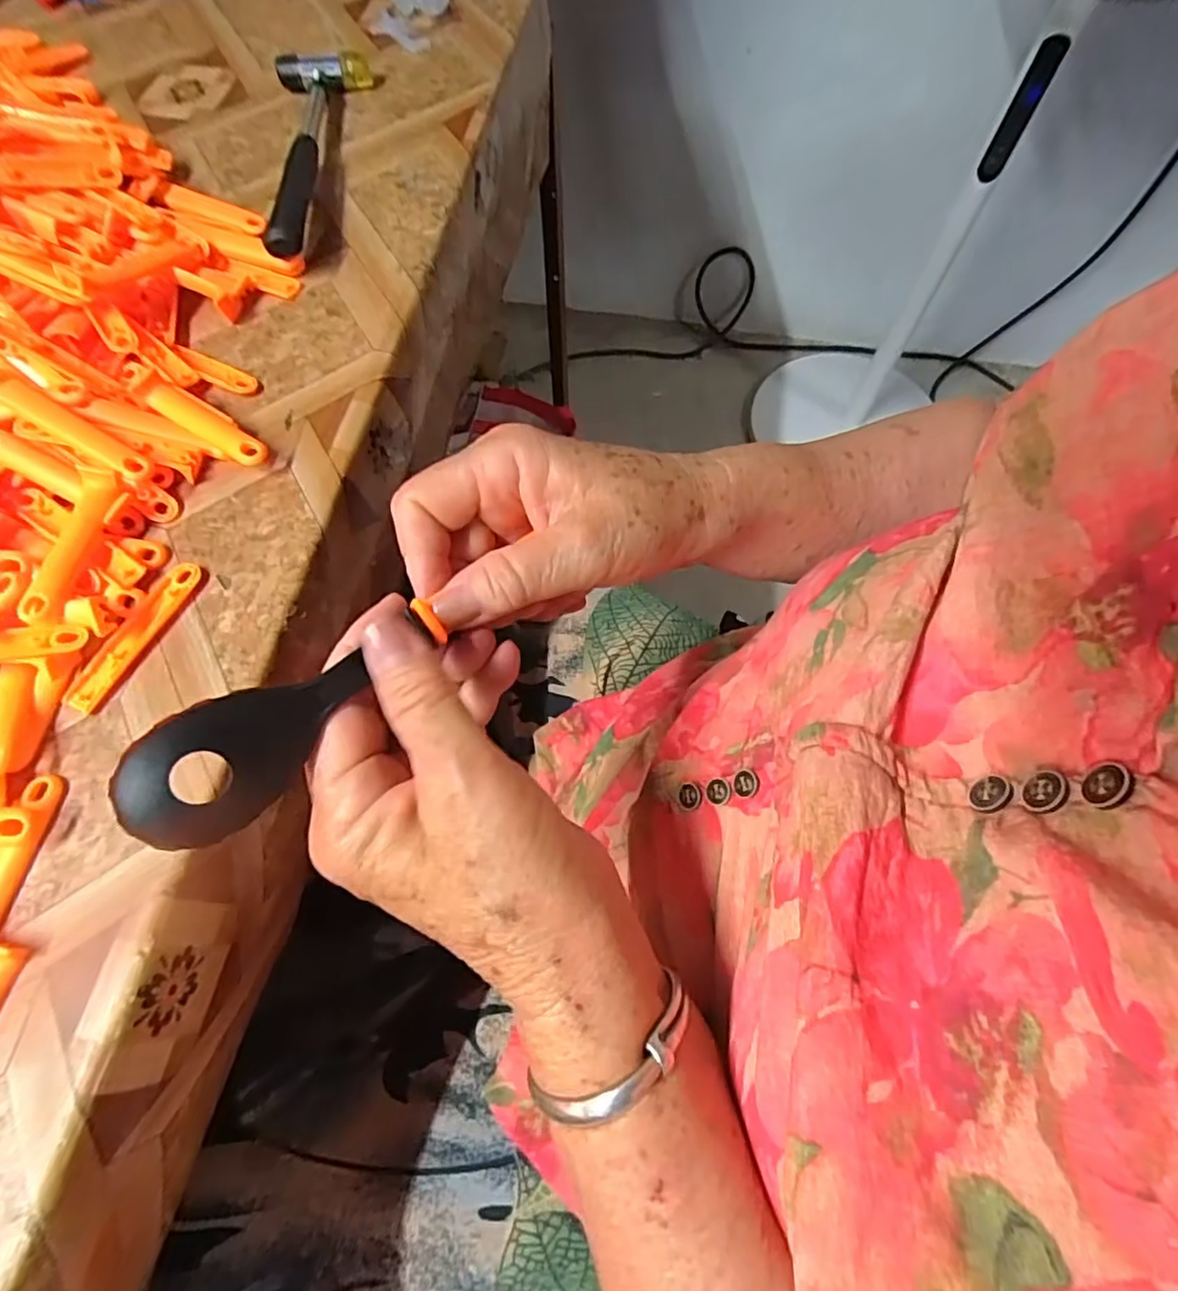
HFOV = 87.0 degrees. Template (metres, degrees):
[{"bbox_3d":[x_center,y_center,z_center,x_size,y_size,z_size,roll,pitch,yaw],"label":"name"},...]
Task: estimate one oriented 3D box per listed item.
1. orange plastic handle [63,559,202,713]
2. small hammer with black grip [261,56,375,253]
[{"bbox_3d":[-0.201,-0.005,0.276,0.013,0.006,0.076,24,68,8],"label":"orange plastic handle"},{"bbox_3d":[-0.182,-0.334,0.413,0.063,0.026,0.237,-9,65,-2],"label":"small hammer with black grip"}]

